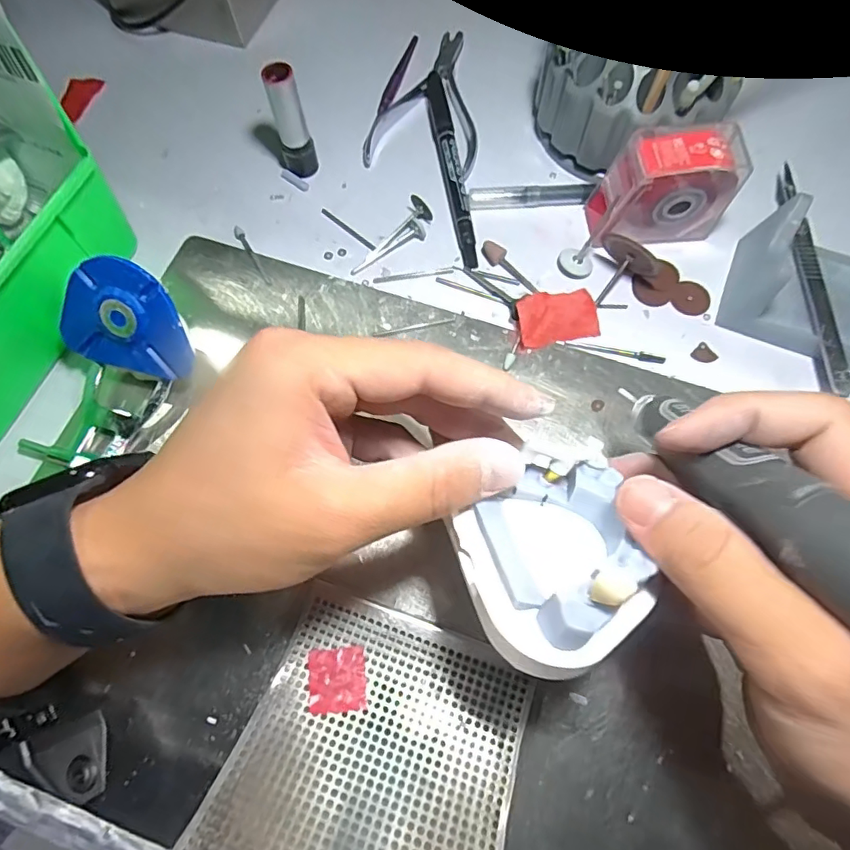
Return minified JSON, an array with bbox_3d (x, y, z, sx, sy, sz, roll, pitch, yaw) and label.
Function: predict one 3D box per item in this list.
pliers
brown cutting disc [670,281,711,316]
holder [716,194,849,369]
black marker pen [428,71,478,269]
[{"bbox_3d":[0.007,-0.202,0.327,0.066,0.006,0.118,12,71,6],"label":"pliers"},{"bbox_3d":[0.142,-0.068,0.281,0.020,0.004,0.020,0,72,1],"label":"brown cutting disc"},{"bbox_3d":[0.214,-0.063,0.256,0.112,0.038,0.066,19,72,8],"label":"holder"},{"bbox_3d":[0.015,-0.152,0.307,0.012,0.010,0.136,-7,70,-1],"label":"black marker pen"}]

